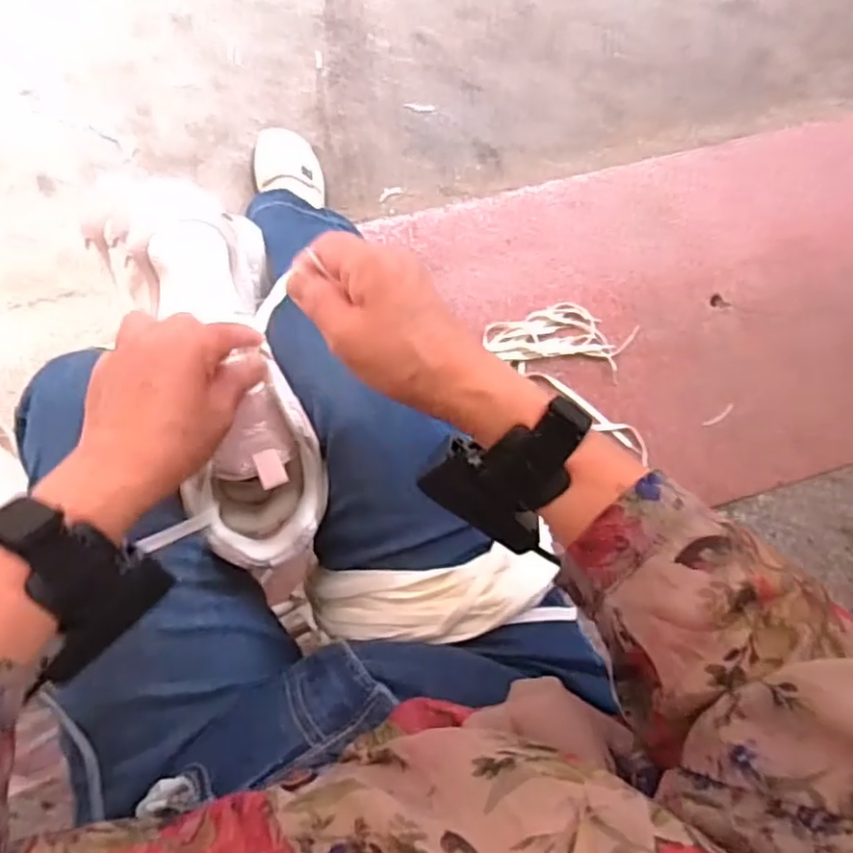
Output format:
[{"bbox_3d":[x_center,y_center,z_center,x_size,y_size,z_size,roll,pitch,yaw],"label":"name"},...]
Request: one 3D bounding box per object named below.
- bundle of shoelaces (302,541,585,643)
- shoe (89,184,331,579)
[{"bbox_3d":[0.000,0.116,0.449,0.180,0.046,0.052,-7,84,12],"label":"bundle of shoelaces"},{"bbox_3d":[-0.151,-0.043,0.469,0.110,0.115,0.285,-17,80,-8],"label":"shoe"}]

